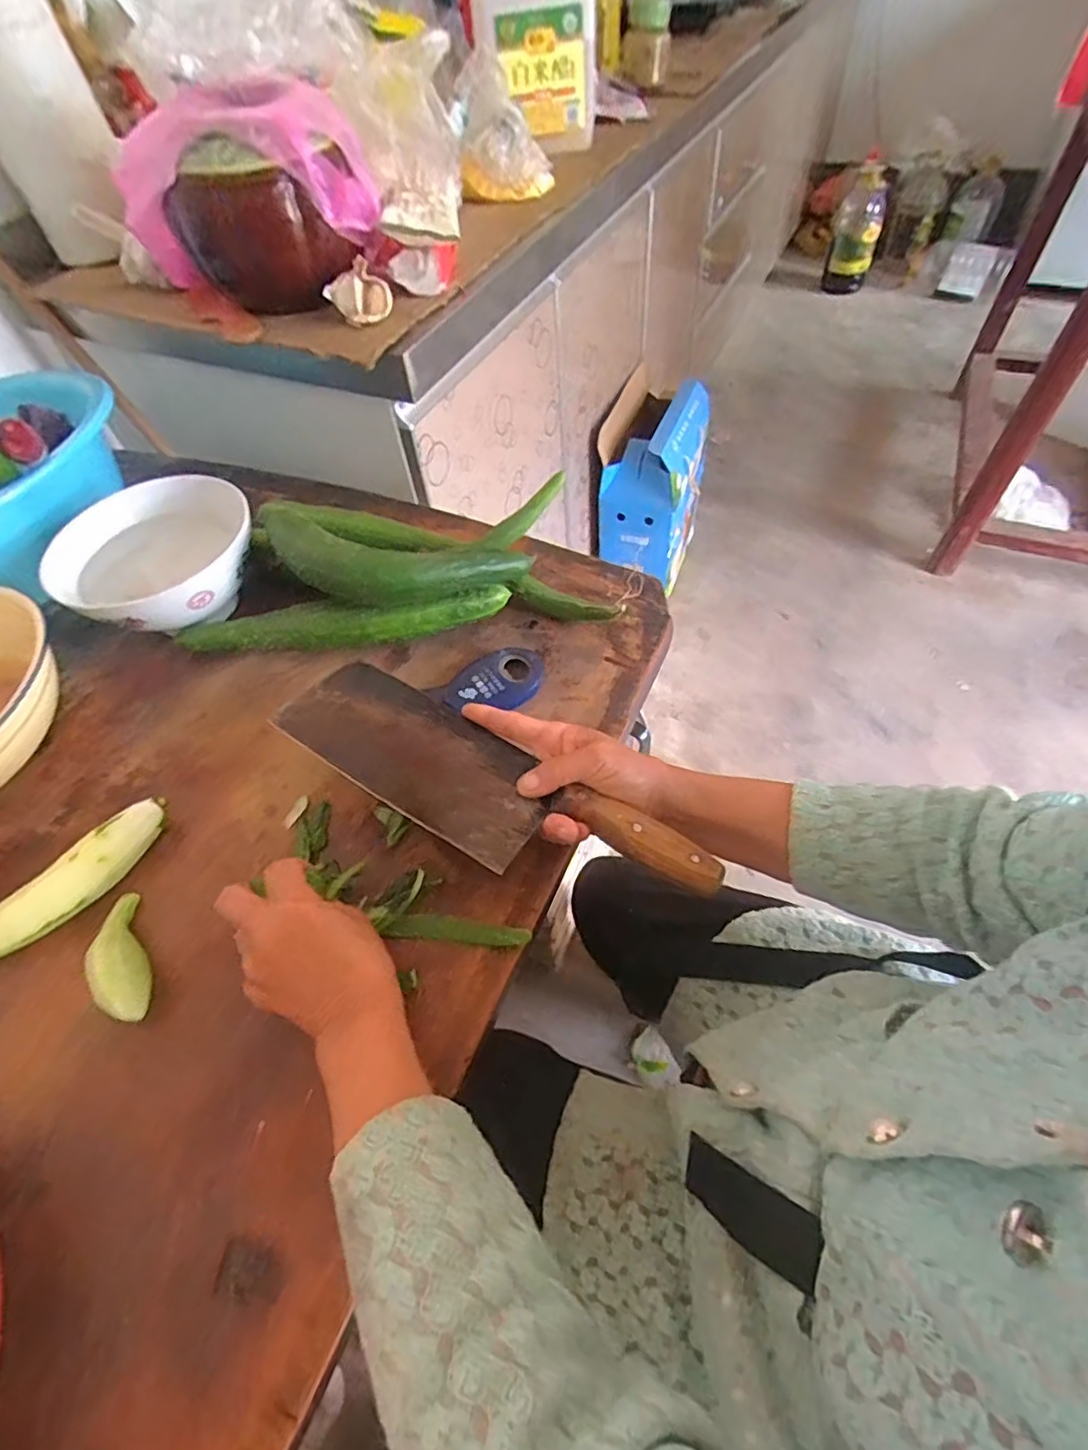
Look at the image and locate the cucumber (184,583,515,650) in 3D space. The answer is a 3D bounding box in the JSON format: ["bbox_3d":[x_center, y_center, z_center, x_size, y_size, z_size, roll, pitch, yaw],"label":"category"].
[{"bbox_3d":[-0.180,-0.095,0.558,0.290,0.035,0.039,-7,55,0],"label":"cucumber"}]

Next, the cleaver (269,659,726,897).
[{"bbox_3d":[-0.039,0.042,0.432,0.316,0.022,0.099,23,60,16],"label":"cleaver"}]

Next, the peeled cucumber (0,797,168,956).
[{"bbox_3d":[-0.374,0.126,0.439,0.216,0.033,0.059,-33,59,-17],"label":"peeled cucumber"}]

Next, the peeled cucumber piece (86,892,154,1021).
[{"bbox_3d":[-0.288,0.155,0.424,0.028,0.025,0.088,-26,57,-13],"label":"peeled cucumber piece"}]

